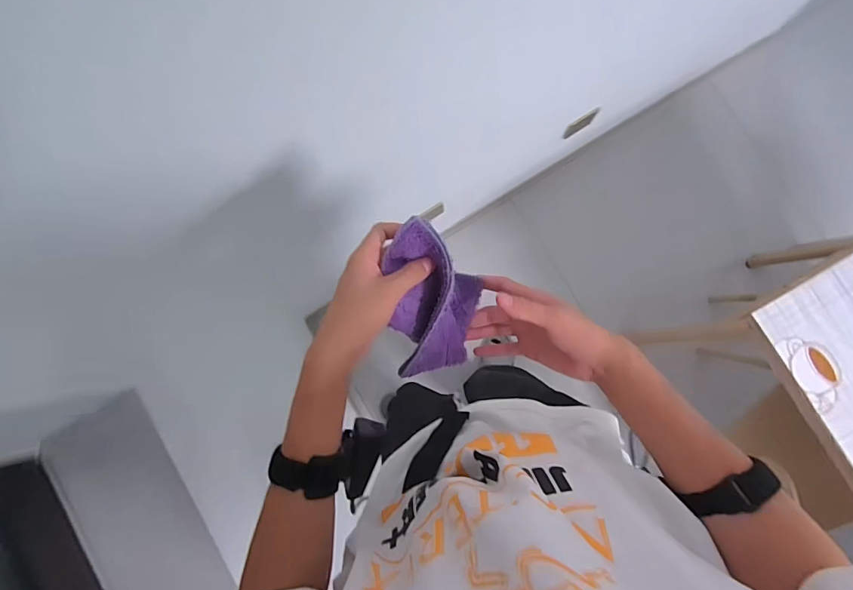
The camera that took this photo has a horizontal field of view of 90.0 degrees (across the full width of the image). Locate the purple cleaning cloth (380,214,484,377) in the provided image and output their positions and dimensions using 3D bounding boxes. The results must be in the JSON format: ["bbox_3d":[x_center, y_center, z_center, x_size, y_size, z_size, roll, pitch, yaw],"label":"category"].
[{"bbox_3d":[0.012,0.006,0.421,0.087,0.115,0.132,-8,85,3],"label":"purple cleaning cloth"}]

